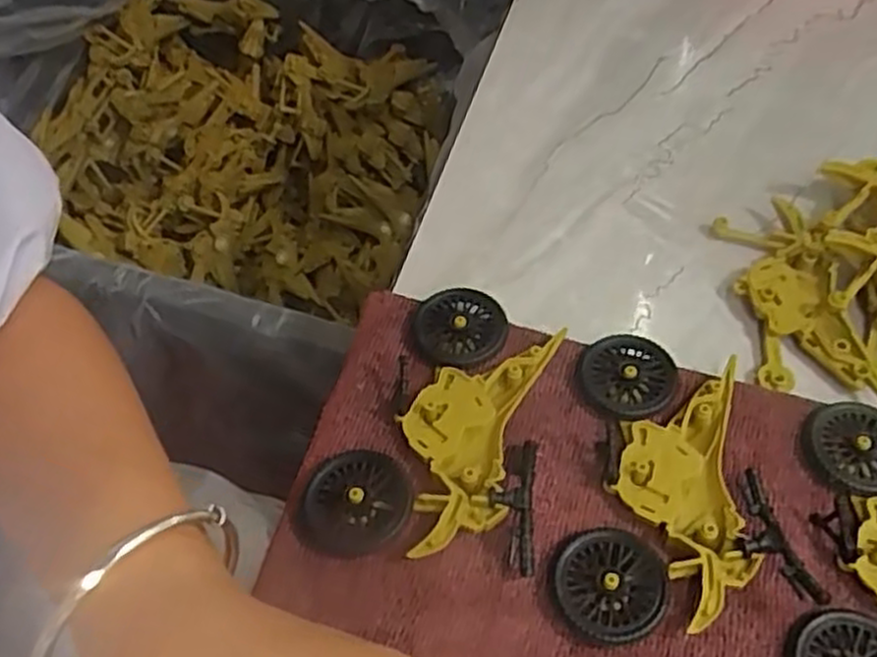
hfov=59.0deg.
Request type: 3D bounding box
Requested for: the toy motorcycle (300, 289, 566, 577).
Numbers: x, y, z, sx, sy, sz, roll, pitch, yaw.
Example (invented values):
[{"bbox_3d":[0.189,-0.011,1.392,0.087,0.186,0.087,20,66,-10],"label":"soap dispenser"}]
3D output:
[{"bbox_3d":[0.003,0.034,0.291,0.076,0.014,0.114,12,56,8],"label":"toy motorcycle"}]

